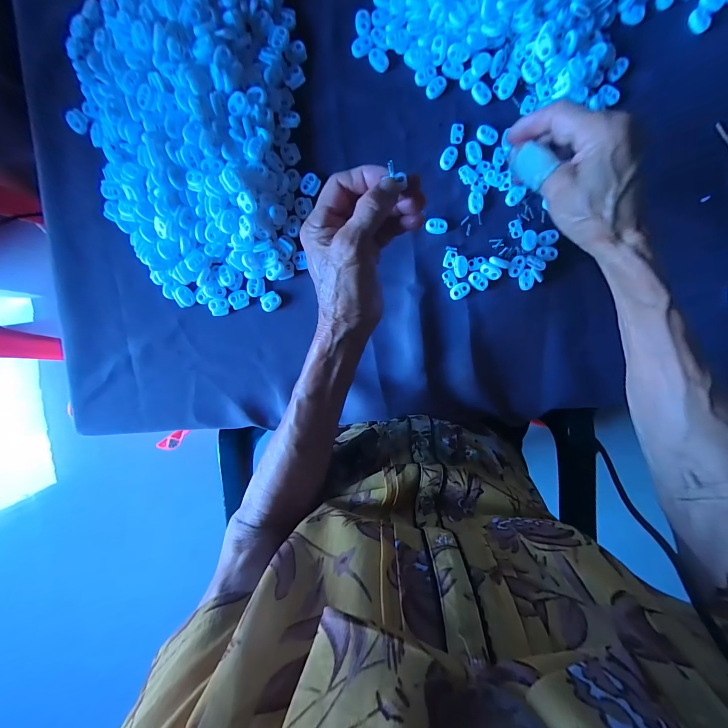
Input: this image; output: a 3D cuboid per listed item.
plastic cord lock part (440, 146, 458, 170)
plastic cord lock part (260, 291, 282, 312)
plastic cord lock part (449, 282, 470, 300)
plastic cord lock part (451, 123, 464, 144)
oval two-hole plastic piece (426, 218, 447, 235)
[{"bbox_3d":[0.089,-0.215,0.342,0.015,0.004,0.023,32,96,-4],"label":"plastic cord lock part"},{"bbox_3d":[-0.101,-0.068,0.354,0.021,0.005,0.019,-30,96,3],"label":"plastic cord lock part"},{"bbox_3d":[0.105,-0.079,0.354,0.022,0.004,0.015,-34,96,4],"label":"plastic cord lock part"},{"bbox_3d":[0.097,-0.240,0.339,0.013,0.004,0.020,2,97,-1],"label":"plastic cord lock part"},{"bbox_3d":[0.077,-0.146,0.347,0.022,0.006,0.015,-1,97,0],"label":"oval two-hole plastic piece"}]

